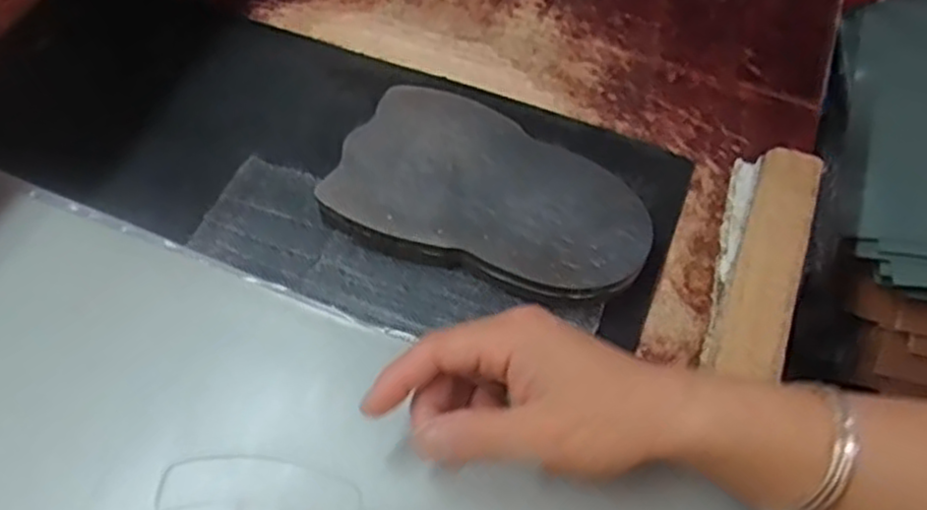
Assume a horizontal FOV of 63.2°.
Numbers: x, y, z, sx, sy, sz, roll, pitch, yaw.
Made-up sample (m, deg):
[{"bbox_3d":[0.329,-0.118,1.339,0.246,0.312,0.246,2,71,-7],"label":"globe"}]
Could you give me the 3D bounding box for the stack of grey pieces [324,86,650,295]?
[{"bbox_3d":[0.018,-0.036,0.447,0.180,0.026,0.110,16,56,12],"label":"stack of grey pieces"}]

